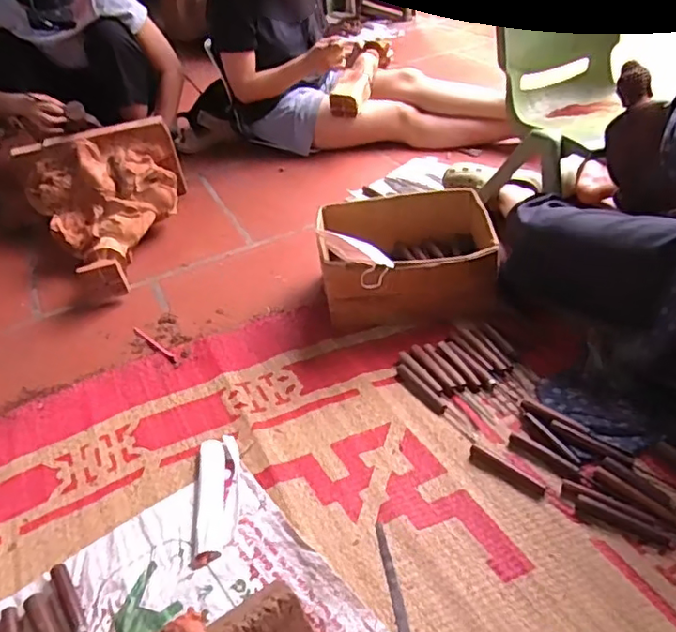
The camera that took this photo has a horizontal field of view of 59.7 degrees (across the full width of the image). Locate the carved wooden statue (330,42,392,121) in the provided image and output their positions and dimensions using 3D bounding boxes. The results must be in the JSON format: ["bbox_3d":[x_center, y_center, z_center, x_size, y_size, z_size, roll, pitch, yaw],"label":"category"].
[{"bbox_3d":[0.071,-0.737,1.791,0.099,0.090,0.309,12,61,22],"label":"carved wooden statue"}]

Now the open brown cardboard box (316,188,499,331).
[{"bbox_3d":[0.136,-0.116,1.170,0.327,0.168,0.275,-6,39,1],"label":"open brown cardboard box"}]

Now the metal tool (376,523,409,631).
[{"bbox_3d":[0.069,0.339,0.756,0.013,0.004,0.162,-10,39,-3],"label":"metal tool"}]

